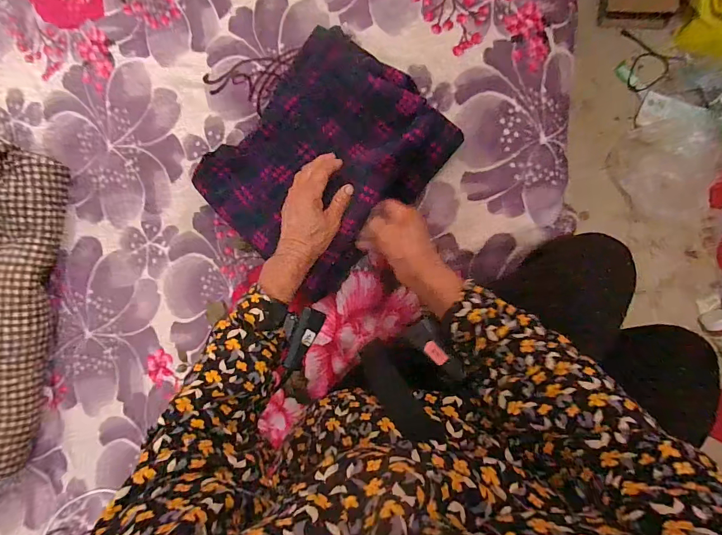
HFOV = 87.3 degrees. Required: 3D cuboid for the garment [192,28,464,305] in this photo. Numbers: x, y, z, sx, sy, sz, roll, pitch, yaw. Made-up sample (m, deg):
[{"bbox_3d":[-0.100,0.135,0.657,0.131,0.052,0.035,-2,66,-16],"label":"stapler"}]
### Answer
[{"bbox_3d":[-0.052,-0.130,0.472,0.230,0.066,0.274,43,100,3],"label":"garment"}]

